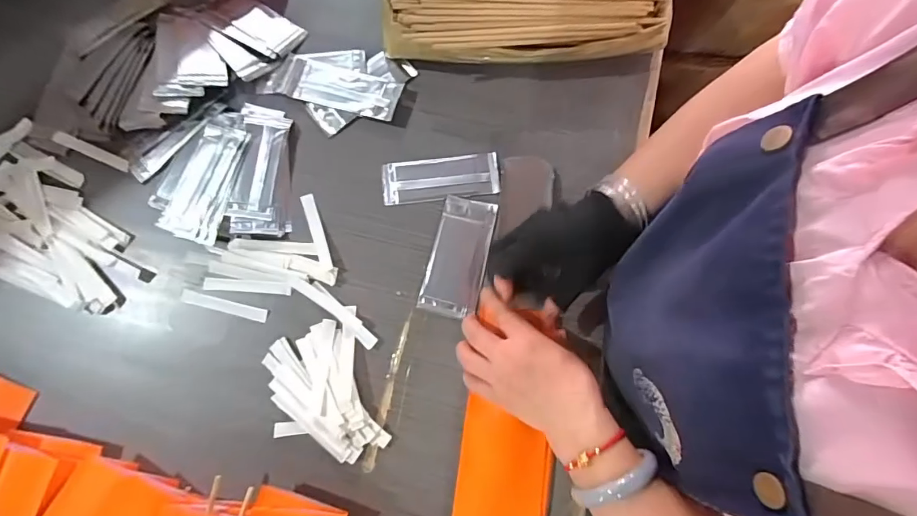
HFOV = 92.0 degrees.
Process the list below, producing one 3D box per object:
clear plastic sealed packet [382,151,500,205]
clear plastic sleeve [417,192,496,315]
[{"bbox_3d":[-0.019,-0.087,0.482,0.125,0.004,0.048,-6,79,-2],"label":"clear plastic sealed packet"},{"bbox_3d":[0.001,-0.003,0.461,0.057,0.009,0.124,14,79,2],"label":"clear plastic sleeve"}]

